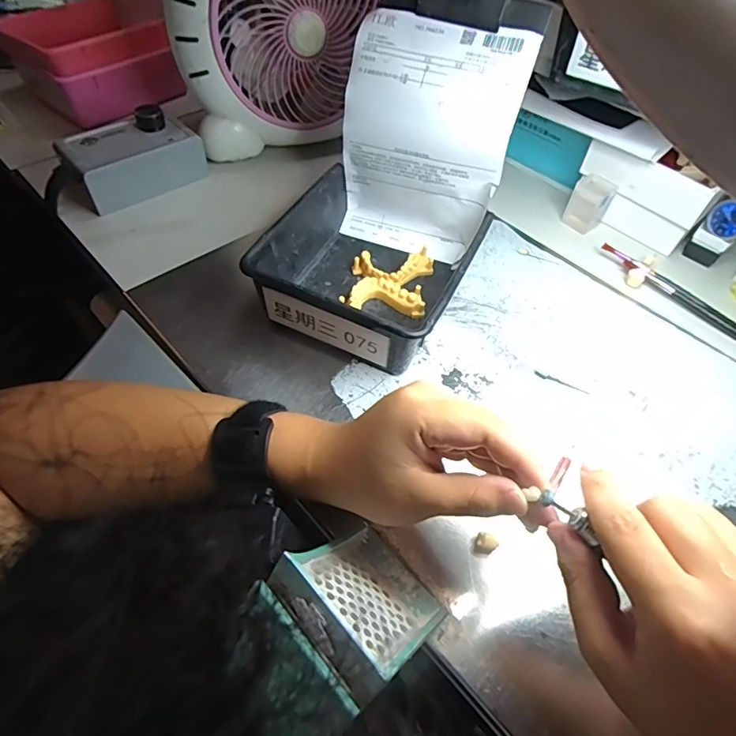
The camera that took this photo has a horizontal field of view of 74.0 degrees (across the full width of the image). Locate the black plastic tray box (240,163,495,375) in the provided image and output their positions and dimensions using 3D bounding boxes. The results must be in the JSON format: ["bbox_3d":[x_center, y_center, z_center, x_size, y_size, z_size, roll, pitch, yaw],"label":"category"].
[{"bbox_3d":[0.003,-0.089,0.438,0.162,0.068,0.174,22,54,12],"label":"black plastic tray box"}]

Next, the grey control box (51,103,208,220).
[{"bbox_3d":[-0.259,-0.230,0.539,0.070,0.063,0.135,40,60,24],"label":"grey control box"}]

